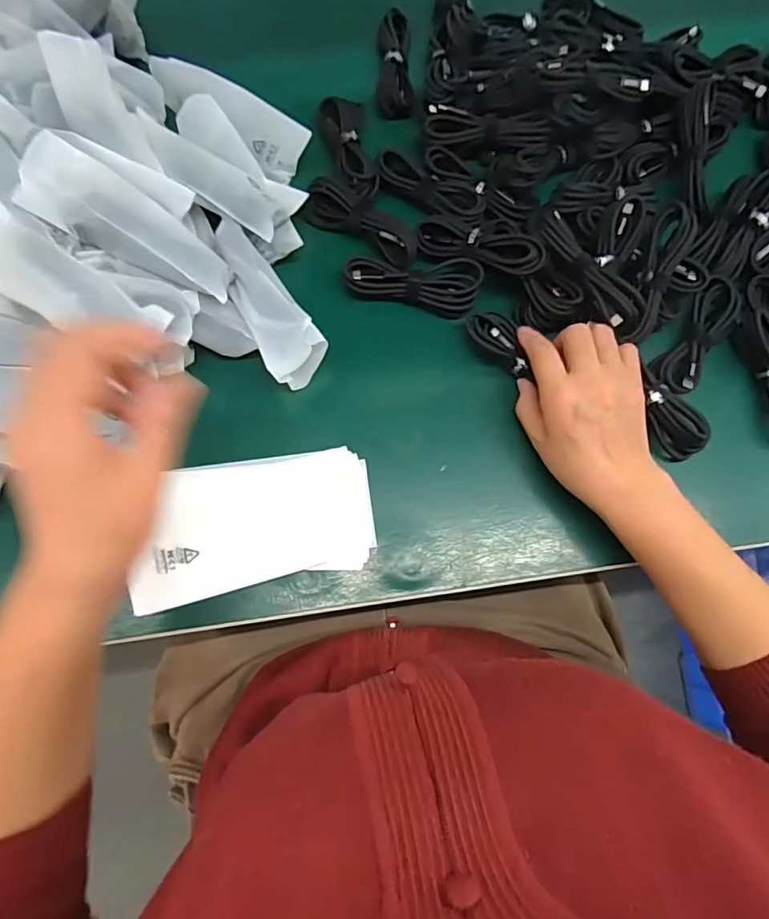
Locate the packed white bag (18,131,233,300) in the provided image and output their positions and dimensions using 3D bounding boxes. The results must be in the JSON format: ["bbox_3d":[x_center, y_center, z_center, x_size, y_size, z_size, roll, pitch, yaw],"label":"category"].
[{"bbox_3d":[-0.181,-0.167,0.375,0.142,0.026,0.047,29,75,-19],"label":"packed white bag"}]

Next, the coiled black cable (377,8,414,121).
[{"bbox_3d":[0.011,-0.368,0.483,0.032,0.023,0.104,0,76,-2],"label":"coiled black cable"}]

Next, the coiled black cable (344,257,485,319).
[{"bbox_3d":[0.024,-0.144,0.429,0.109,0.023,0.041,4,76,-1],"label":"coiled black cable"}]

